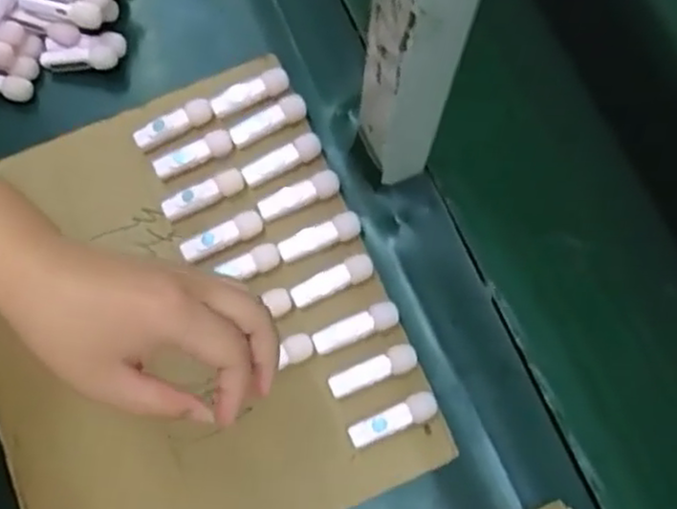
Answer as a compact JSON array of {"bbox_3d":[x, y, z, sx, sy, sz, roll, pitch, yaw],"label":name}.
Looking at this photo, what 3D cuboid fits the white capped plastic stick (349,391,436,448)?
[{"bbox_3d":[0.038,0.117,0.504,0.065,0.019,0.018,-20,75,-8],"label":"white capped plastic stick"}]

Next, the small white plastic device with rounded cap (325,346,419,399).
[{"bbox_3d":[0.024,0.084,0.512,0.065,0.015,0.019,-16,74,-7],"label":"small white plastic device with rounded cap"}]

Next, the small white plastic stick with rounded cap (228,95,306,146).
[{"bbox_3d":[-0.056,-0.106,0.563,0.063,0.015,0.018,-22,75,-8],"label":"small white plastic stick with rounded cap"}]

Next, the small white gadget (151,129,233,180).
[{"bbox_3d":[-0.114,-0.077,0.559,0.063,0.017,0.020,-20,75,-8],"label":"small white gadget"}]

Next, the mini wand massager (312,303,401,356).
[{"bbox_3d":[0.012,0.054,0.518,0.064,0.013,0.019,-20,71,-8],"label":"mini wand massager"}]

